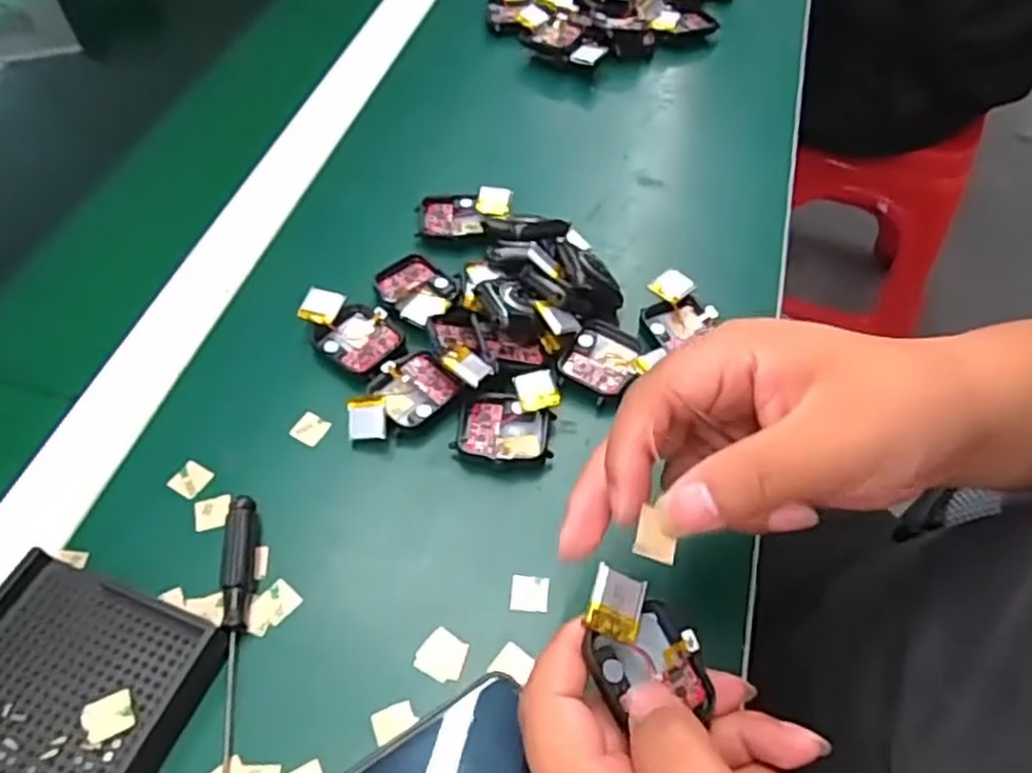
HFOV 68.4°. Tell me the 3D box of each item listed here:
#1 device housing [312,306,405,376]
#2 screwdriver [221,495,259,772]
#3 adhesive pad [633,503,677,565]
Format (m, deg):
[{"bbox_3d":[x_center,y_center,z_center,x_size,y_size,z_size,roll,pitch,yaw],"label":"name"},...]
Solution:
[{"bbox_3d":[-0.082,-0.026,0.399,0.042,0.007,0.038,22,56,16],"label":"device housing"},{"bbox_3d":[-0.113,0.105,0.305,0.012,0.015,0.129,-6,53,-5],"label":"screwdriver"},{"bbox_3d":[0.045,0.048,0.243,0.015,0.004,0.014,24,76,-17],"label":"adhesive pad"}]

